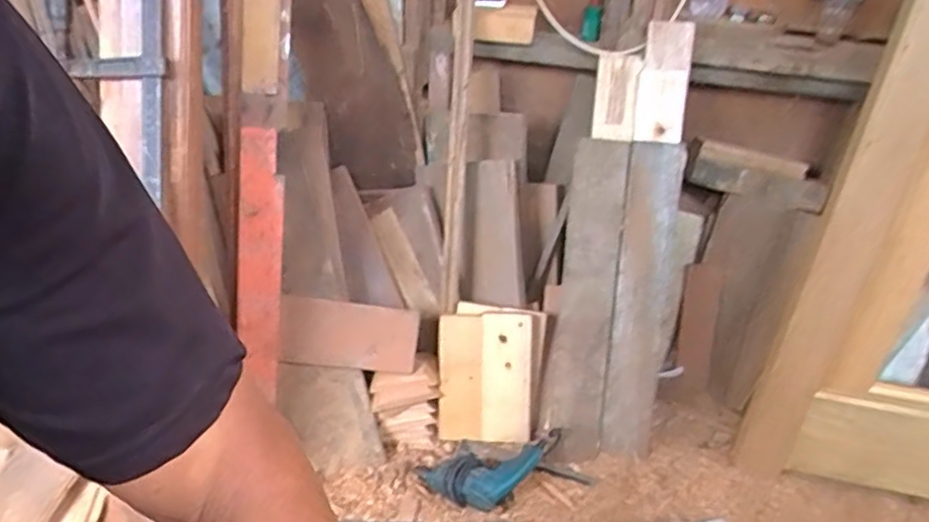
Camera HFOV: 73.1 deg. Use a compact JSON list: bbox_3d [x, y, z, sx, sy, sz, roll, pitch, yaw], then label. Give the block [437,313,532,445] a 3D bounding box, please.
[{"bbox_3d":[0.043,0.257,1.376,0.199,0.272,0.028,1,-1,15],"label":"block"}]

